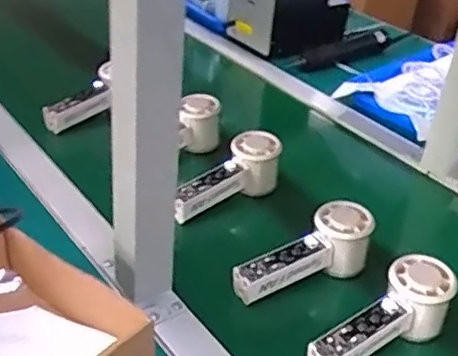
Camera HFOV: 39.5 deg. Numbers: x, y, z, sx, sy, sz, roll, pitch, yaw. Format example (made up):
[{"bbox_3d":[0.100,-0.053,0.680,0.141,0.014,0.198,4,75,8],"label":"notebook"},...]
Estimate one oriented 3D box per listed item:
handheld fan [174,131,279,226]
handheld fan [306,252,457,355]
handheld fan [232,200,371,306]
[{"bbox_3d":[-0.001,0.009,0.729,0.145,0.075,0.052,-34,46,-25],"label":"handheld fan"},{"bbox_3d":[0.133,0.130,0.559,0.153,0.063,0.050,-29,43,-20],"label":"handheld fan"},{"bbox_3d":[0.073,0.077,0.623,0.147,0.062,0.050,-20,39,-32],"label":"handheld fan"}]

